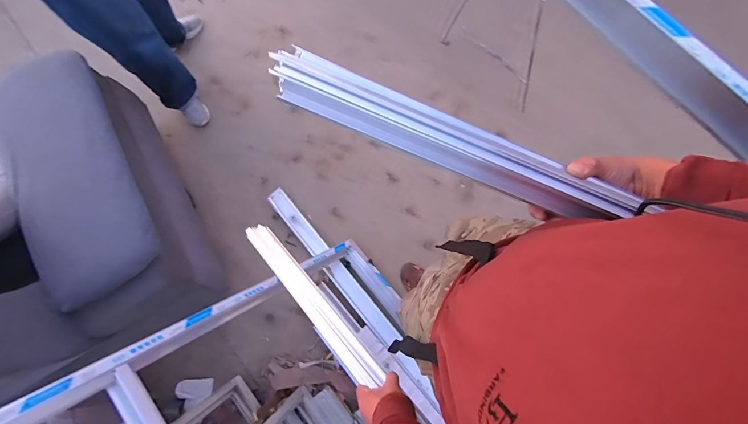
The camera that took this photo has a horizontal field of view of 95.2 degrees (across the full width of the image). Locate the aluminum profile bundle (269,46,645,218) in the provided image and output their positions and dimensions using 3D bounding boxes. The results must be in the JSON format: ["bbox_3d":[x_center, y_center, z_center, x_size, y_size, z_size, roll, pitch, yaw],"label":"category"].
[{"bbox_3d":[0.079,-0.090,0.395,0.425,0.047,0.053,25,75,7],"label":"aluminum profile bundle"}]

